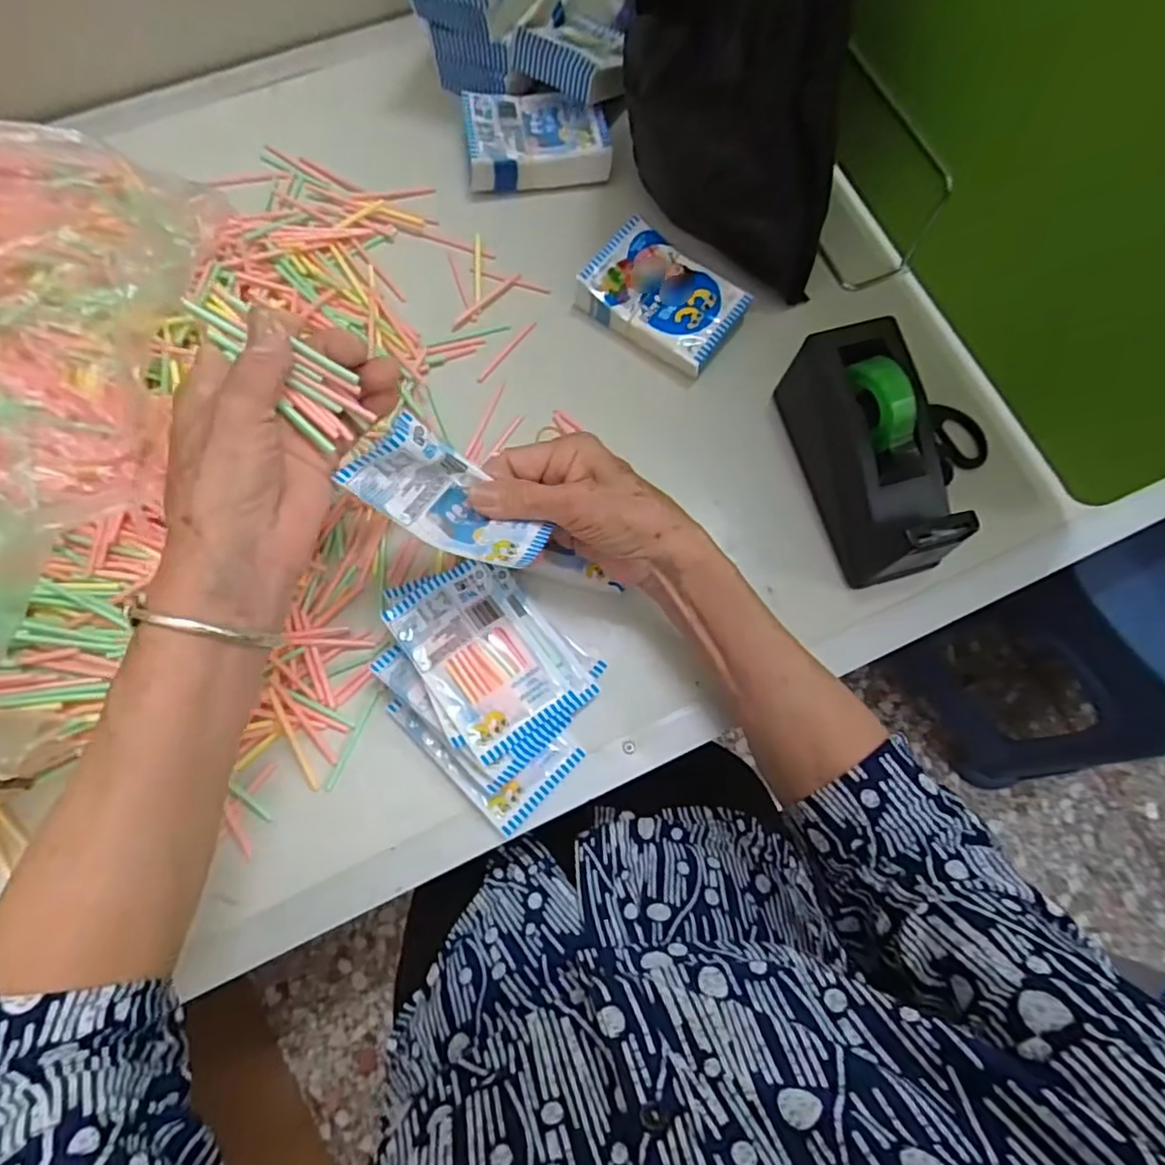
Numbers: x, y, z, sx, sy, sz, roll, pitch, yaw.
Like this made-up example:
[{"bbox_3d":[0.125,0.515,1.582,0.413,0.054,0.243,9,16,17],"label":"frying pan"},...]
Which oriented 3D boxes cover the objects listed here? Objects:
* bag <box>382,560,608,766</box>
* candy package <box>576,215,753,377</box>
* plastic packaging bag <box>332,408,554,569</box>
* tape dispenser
[{"bbox_3d":[-0.048,0.039,0.378,0.087,0.015,0.105,-34,83,-26],"label":"bag"},{"bbox_3d":[0.057,-0.199,0.456,0.105,0.030,0.070,36,77,7],"label":"candy package"},{"bbox_3d":[-0.066,-0.040,0.327,0.098,0.033,0.048,34,75,-11],"label":"plastic packaging bag"},{"bbox_3d":[0.180,-0.081,0.399,0.063,0.084,0.151,-13,76,-5],"label":"tape dispenser"}]

